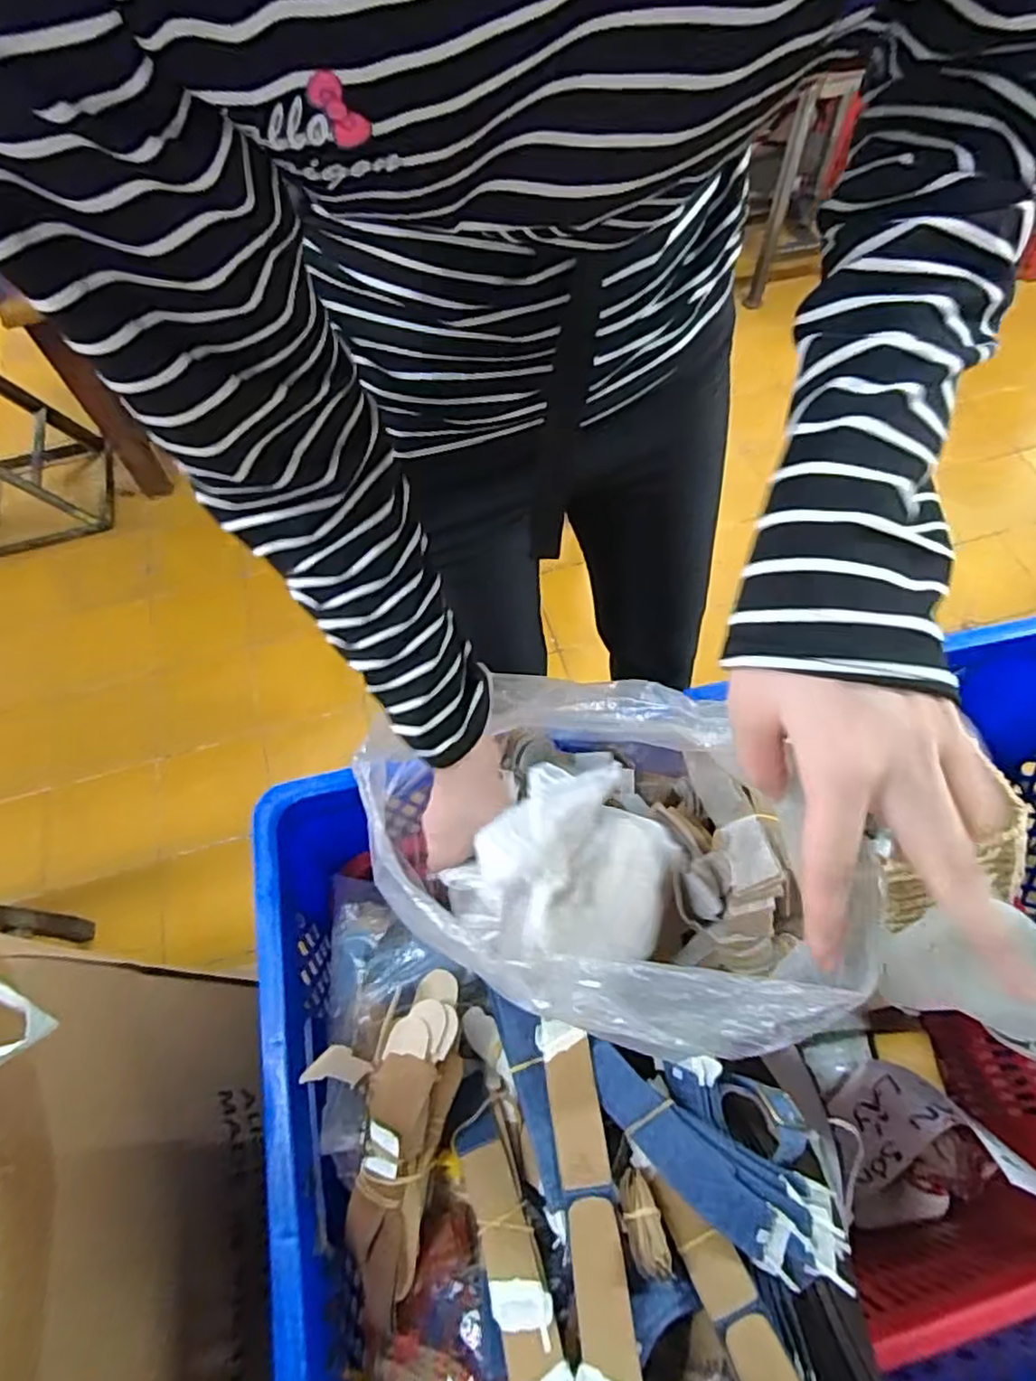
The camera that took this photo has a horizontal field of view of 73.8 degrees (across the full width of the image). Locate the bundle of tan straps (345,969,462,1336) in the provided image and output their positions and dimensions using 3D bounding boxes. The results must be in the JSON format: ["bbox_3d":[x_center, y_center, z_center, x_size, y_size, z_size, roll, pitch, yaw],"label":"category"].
[{"bbox_3d":[-0.075,0.289,0.448,0.056,0.055,0.191,9,77,9],"label":"bundle of tan straps"}]

